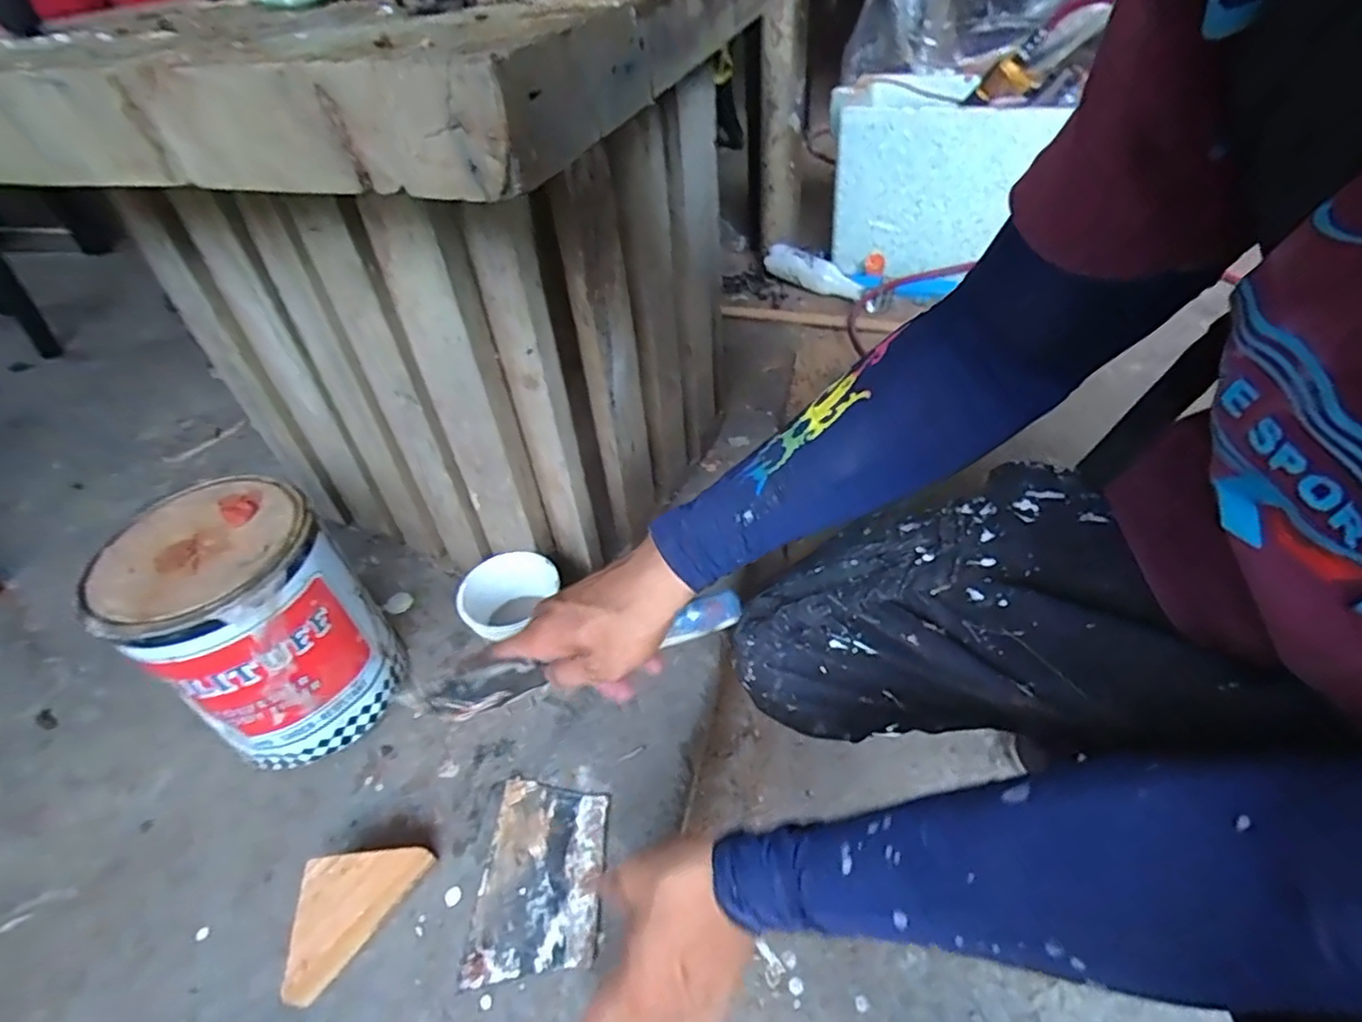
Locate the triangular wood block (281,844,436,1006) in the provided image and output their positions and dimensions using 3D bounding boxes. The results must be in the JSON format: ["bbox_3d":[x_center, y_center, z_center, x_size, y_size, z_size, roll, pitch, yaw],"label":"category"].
[{"bbox_3d":[-0.234,0.302,0.482,0.086,0.047,0.082,-8,41,-3],"label":"triangular wood block"}]

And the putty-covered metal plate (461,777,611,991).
[{"bbox_3d":[-0.110,0.287,0.518,0.095,0.004,0.140,-1,48,4],"label":"putty-covered metal plate"}]

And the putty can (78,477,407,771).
[{"bbox_3d":[-0.355,0.105,0.571,0.151,0.217,0.151,-3,41,3],"label":"putty can"}]

